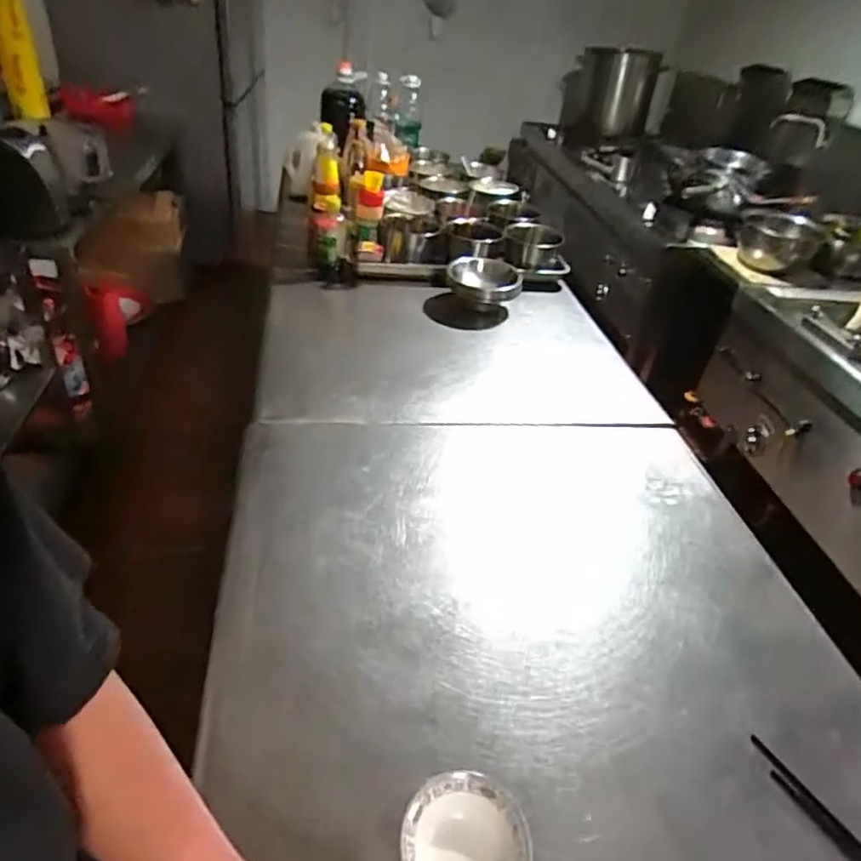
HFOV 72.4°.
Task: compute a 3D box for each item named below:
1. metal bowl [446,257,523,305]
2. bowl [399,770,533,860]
[{"bbox_3d":[0.127,-0.360,1.390,0.166,0.048,0.168,4,38,-3],"label":"metal bowl"},{"bbox_3d":[0.030,0.366,0.514,0.108,0.042,0.111,4,38,-3],"label":"bowl"}]

